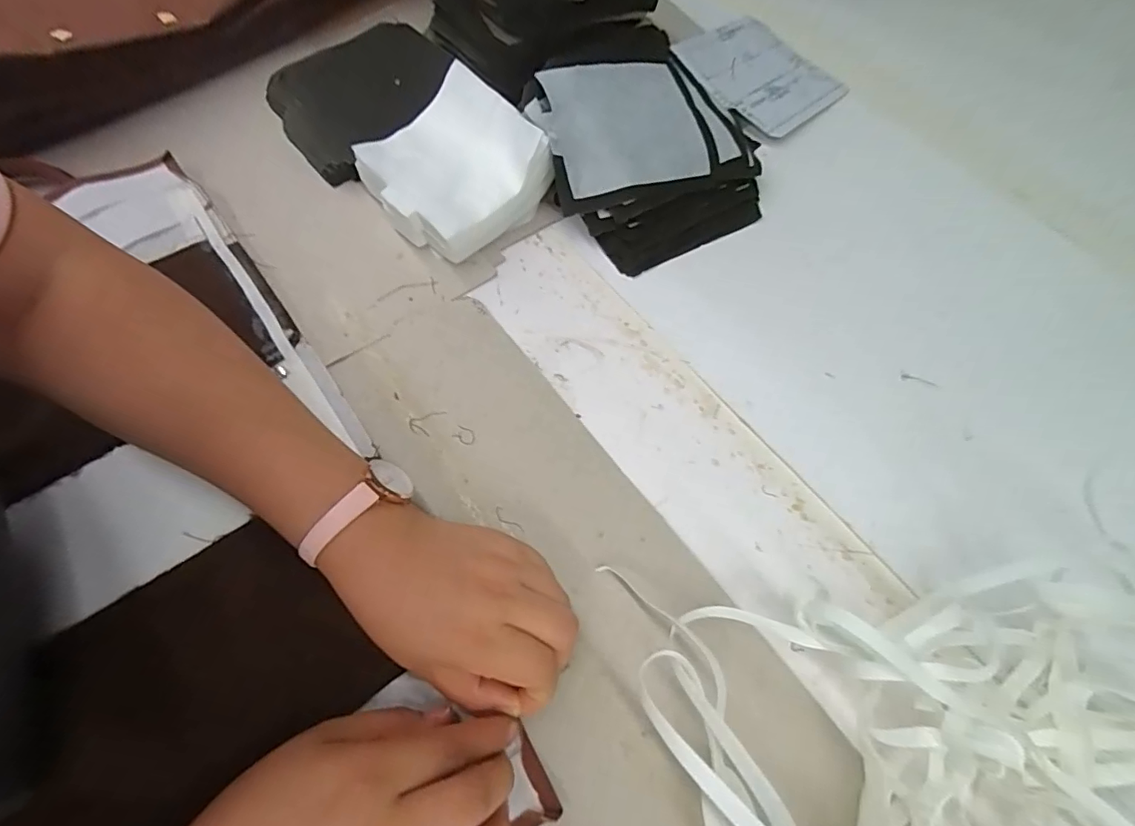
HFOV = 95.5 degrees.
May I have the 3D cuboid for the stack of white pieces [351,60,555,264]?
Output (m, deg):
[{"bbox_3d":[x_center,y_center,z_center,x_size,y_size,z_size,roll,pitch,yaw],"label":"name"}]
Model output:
[{"bbox_3d":[-0.087,-0.184,0.394,0.111,0.060,0.112,41,71,16],"label":"stack of white pieces"}]

